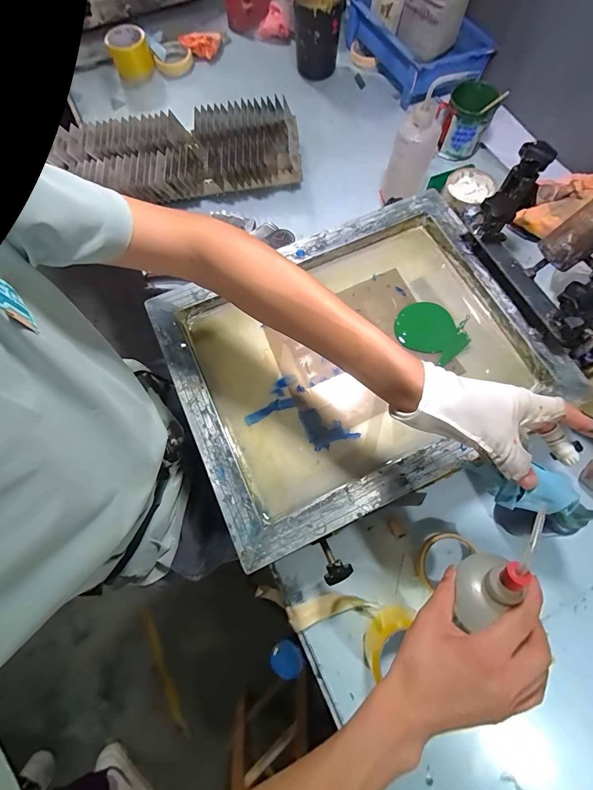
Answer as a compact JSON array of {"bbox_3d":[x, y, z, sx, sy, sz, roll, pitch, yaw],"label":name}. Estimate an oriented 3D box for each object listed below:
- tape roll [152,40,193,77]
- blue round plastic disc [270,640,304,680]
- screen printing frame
[{"bbox_3d":[-0.316,-0.855,0.868,0.093,0.029,0.086,0,71,1],"label":"tape roll"},{"bbox_3d":[-0.014,0.378,0.486,0.040,0.012,0.046,-43,76,-12],"label":"blue round plastic disc"},{"bbox_3d":[0.074,-0.059,0.481,0.480,0.036,0.395,-25,73,-7],"label":"screen printing frame"}]

